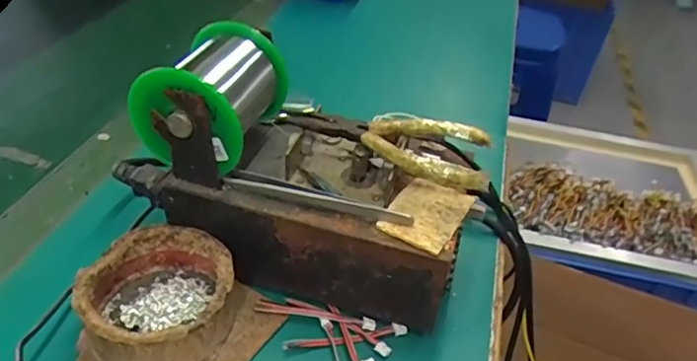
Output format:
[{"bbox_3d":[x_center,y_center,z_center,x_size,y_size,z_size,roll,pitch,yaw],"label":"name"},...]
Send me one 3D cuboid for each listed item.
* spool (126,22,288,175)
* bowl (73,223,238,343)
[{"bbox_3d":[-0.080,-0.053,0.343,0.067,0.057,0.088,15,38,10],"label":"spool"},{"bbox_3d":[-0.110,0.068,0.327,0.080,0.041,0.079,5,38,-4],"label":"bowl"}]

